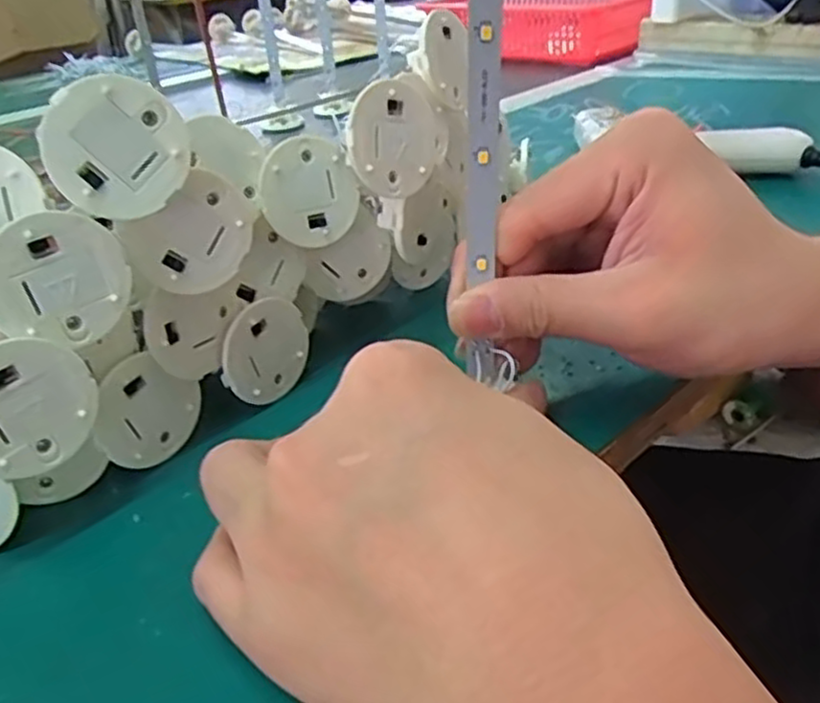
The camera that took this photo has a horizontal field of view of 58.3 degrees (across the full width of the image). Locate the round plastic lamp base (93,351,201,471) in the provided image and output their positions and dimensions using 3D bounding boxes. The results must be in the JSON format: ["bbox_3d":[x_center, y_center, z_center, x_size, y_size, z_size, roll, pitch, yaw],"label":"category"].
[{"bbox_3d":[-0.086,0.020,0.243,0.006,0.038,0.035,19,39,34],"label":"round plastic lamp base"}]

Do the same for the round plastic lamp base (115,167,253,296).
[{"bbox_3d":[-0.067,-0.033,0.230,0.039,0.041,0.005,-30,39,-34],"label":"round plastic lamp base"}]

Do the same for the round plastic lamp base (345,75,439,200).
[{"bbox_3d":[-0.005,-0.074,0.252,0.004,0.038,0.040,11,75,47],"label":"round plastic lamp base"}]

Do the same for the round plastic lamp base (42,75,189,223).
[{"bbox_3d":[-0.083,-0.058,0.208,0.037,0.037,0.004,-42,25,-6],"label":"round plastic lamp base"}]

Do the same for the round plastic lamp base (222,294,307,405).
[{"bbox_3d":[-0.053,0.001,0.269,0.008,0.038,0.036,17,38,32],"label":"round plastic lamp base"}]

